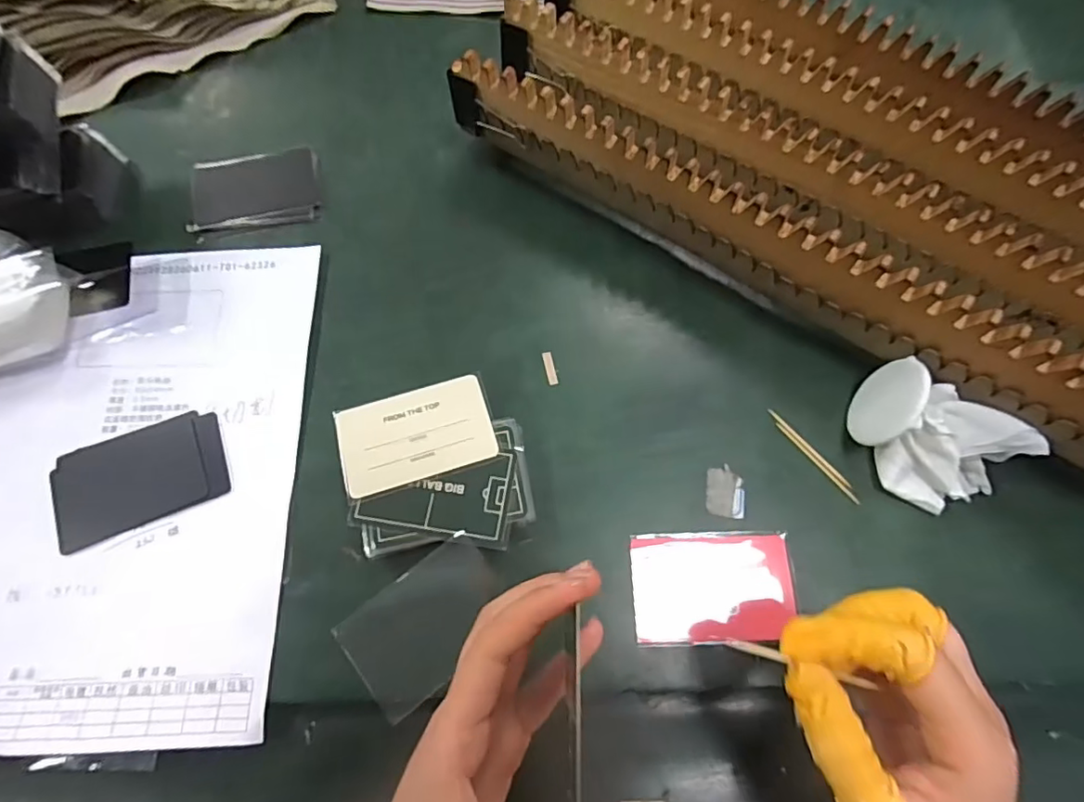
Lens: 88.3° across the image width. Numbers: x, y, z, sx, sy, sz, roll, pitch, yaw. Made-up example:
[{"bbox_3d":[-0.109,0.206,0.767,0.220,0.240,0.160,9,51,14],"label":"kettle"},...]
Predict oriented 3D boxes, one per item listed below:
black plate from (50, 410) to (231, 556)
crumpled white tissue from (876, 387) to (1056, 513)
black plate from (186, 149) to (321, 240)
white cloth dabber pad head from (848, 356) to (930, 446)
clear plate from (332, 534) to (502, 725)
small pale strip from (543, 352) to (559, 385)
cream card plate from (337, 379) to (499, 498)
[{"bbox_3d":[-0.236,0.044,0.329,0.096,0.004,0.060,-22,71,-7],"label":"black plate"},{"bbox_3d":[0.229,0.030,0.314,0.068,0.034,0.058,-40,74,-13],"label":"crumpled white tissue"},{"bbox_3d":[-0.206,-0.151,0.400,0.090,0.008,0.063,-12,70,-4],"label":"black plate"},{"bbox_3d":[0.195,0.000,0.315,0.004,0.050,0.050,24,70,-10],"label":"white cloth dabber pad head"},{"bbox_3d":[-0.059,0.116,0.292,0.084,0.004,0.055,-38,76,-4],"label":"clear plate"},{"bbox_3d":[0.005,-0.021,0.350,0.006,0.004,0.022,-12,70,-4],"label":"small pale strip"},{"bbox_3d":[-0.072,0.018,0.319,0.084,0.004,0.053,-16,68,-9],"label":"cream card plate"}]

